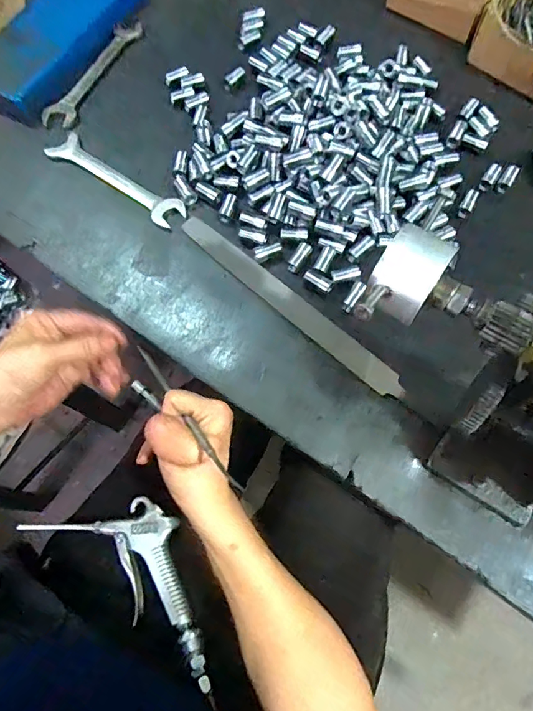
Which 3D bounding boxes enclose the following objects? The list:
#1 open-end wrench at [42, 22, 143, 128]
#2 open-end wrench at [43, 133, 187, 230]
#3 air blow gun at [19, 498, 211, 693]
[{"bbox_3d":[-0.192,-0.322,0.518,0.032,0.008,0.175,23,72,9],"label":"open-end wrench"},{"bbox_3d":[-0.152,-0.178,0.464,0.162,0.009,0.036,35,74,13],"label":"open-end wrench"},{"bbox_3d":[-0.126,0.197,0.442,0.242,0.038,0.096,33,74,12],"label":"air blow gun"}]

